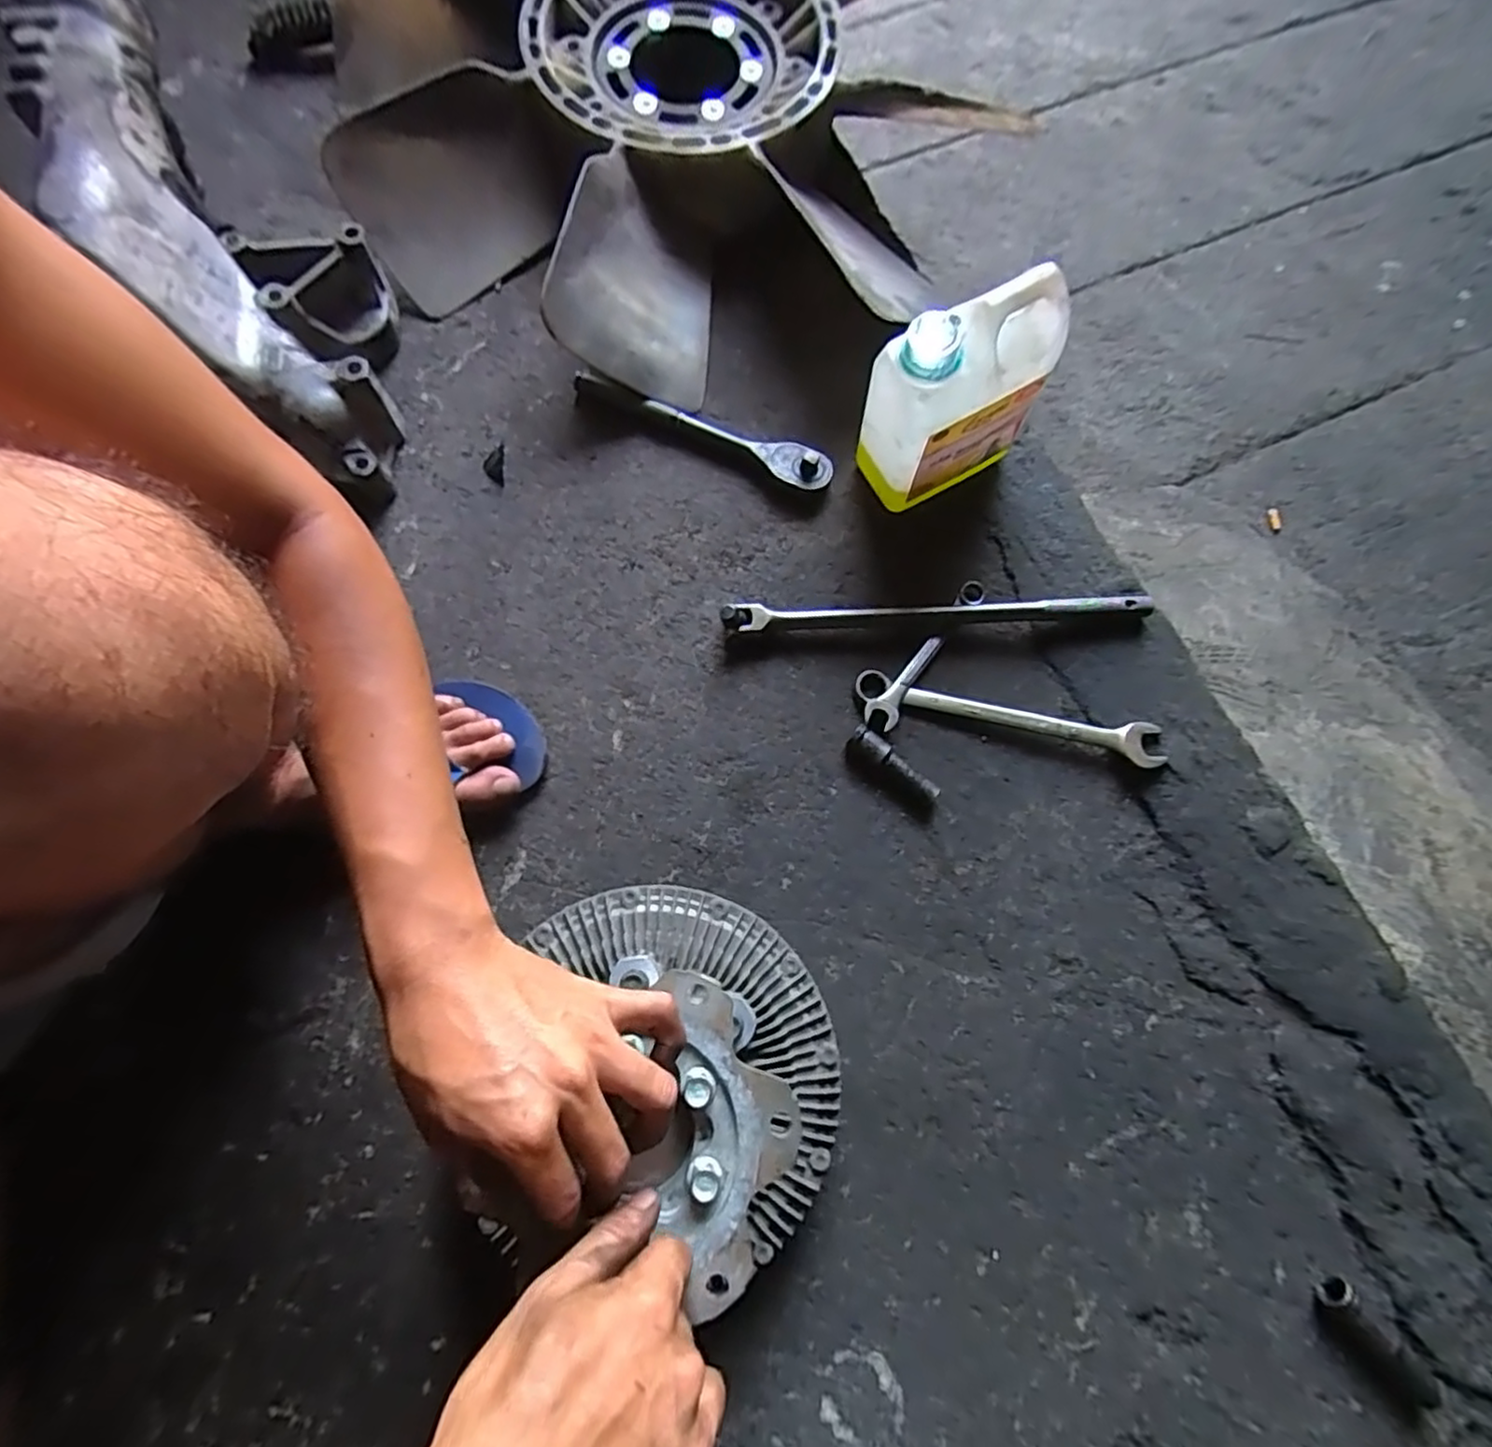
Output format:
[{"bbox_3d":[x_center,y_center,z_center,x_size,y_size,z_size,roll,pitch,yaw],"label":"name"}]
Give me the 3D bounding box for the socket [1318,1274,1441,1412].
[{"bbox_3d":[0.415,0.404,0.440,0.026,0.020,0.074,-41,79,-12],"label":"socket"}]

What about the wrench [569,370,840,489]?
[{"bbox_3d":[-0.041,-0.259,0.597,0.243,0.025,0.033,20,75,4],"label":"wrench"}]

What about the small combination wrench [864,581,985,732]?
[{"bbox_3d":[0.152,-0.060,0.558,0.026,0.011,0.163,36,76,8],"label":"small combination wrench"}]

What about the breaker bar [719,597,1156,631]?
[{"bbox_3d":[0.158,-0.090,0.553,0.353,0.033,0.021,-1,74,-2],"label":"breaker bar"}]

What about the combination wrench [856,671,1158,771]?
[{"bbox_3d":[0.214,-0.005,0.546,0.248,0.012,0.031,12,74,1],"label":"combination wrench"}]

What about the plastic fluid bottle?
[{"bbox_3d":[0.162,-0.250,0.523,0.125,0.185,0.064,-24,76,-8],"label":"plastic fluid bottle"}]

